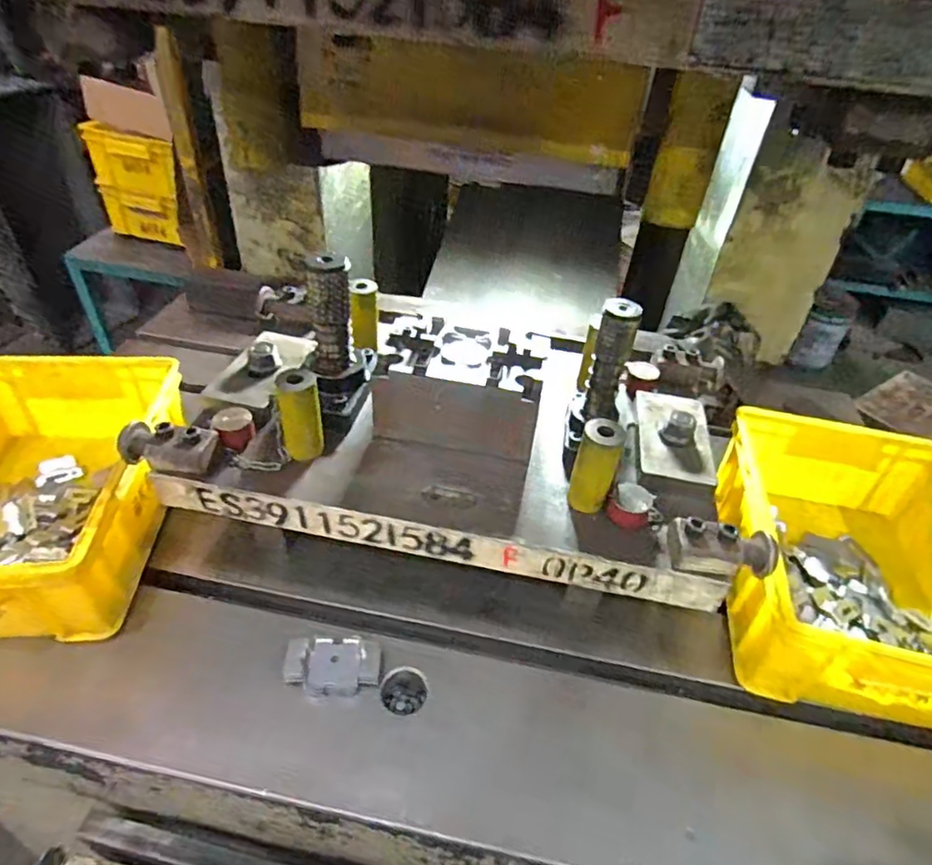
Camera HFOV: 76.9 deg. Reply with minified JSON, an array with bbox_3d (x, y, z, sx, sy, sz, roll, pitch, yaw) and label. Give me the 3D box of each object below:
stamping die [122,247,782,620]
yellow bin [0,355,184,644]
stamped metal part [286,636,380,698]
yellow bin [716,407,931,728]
[{"bbox_3d":[-0.010,-0.047,0.649,0.623,0.198,0.308,9,41,6],"label":"stamping die"},{"bbox_3d":[-0.492,0.060,0.670,0.267,0.130,0.342,-2,41,-7],"label":"yellow bin"},{"bbox_3d":[-0.130,0.230,0.579,0.090,0.009,0.053,7,51,-8],"label":"stamped metal part"},{"bbox_3d":[0.438,0.144,0.676,0.256,0.143,0.348,11,41,8],"label":"yellow bin"}]

